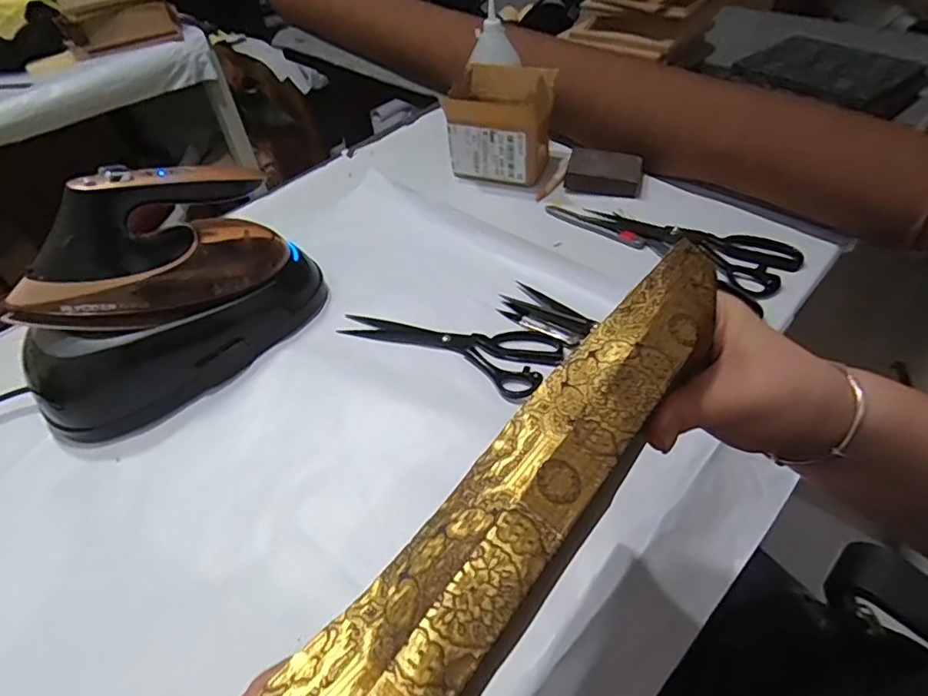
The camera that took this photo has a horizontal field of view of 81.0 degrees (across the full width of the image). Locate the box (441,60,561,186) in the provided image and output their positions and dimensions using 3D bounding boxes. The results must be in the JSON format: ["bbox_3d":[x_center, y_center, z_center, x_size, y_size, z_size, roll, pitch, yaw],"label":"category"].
[{"bbox_3d":[0.050,-0.317,0.768,0.140,0.120,0.111,9,49,13],"label":"box"}]

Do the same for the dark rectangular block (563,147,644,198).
[{"bbox_3d":[0.192,-0.240,0.746,0.104,0.040,0.051,9,49,13],"label":"dark rectangular block"}]

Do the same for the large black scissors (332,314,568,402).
[{"bbox_3d":[-0.018,-0.010,0.581,0.241,0.011,0.091,18,51,21],"label":"large black scissors"}]

